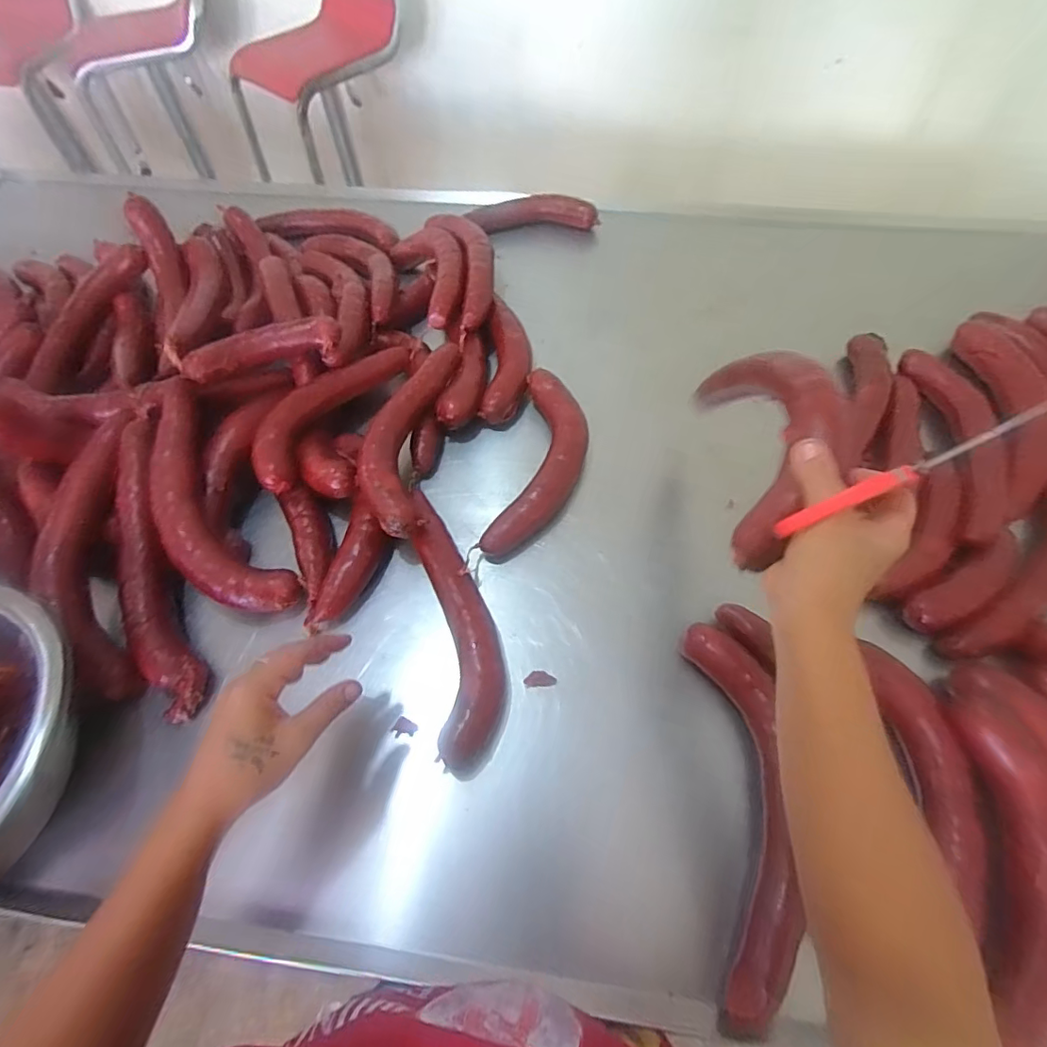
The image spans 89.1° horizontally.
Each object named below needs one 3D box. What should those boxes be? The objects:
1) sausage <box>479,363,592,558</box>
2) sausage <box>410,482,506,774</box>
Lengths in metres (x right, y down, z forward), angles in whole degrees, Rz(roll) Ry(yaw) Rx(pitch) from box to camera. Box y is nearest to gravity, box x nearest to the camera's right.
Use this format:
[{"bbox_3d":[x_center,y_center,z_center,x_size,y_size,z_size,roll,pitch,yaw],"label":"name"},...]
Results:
[{"bbox_3d":[0.025,-0.070,0.611,0.083,0.038,0.241,11,60,8],"label":"sausage"},{"bbox_3d":[-0.061,0.090,0.515,0.068,0.042,0.267,-11,59,-5],"label":"sausage"}]

